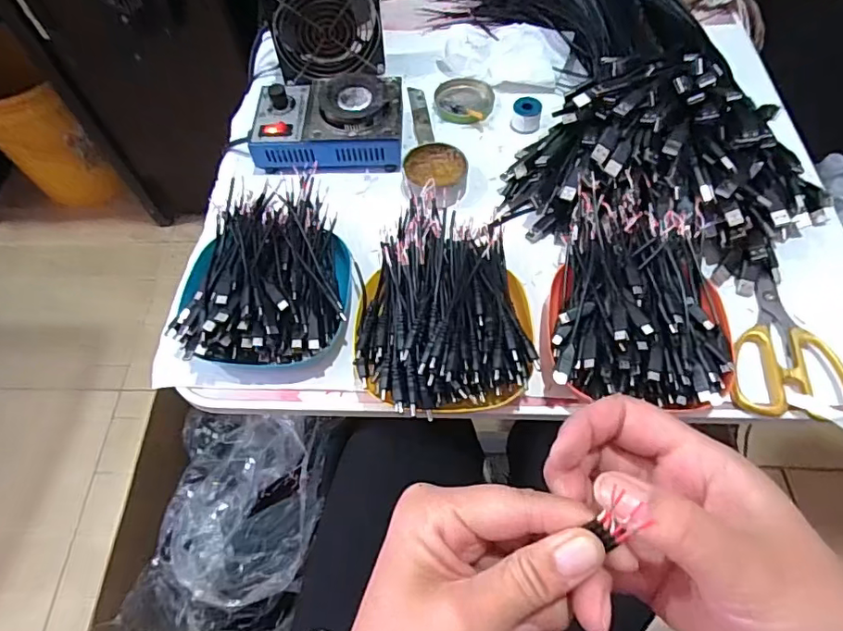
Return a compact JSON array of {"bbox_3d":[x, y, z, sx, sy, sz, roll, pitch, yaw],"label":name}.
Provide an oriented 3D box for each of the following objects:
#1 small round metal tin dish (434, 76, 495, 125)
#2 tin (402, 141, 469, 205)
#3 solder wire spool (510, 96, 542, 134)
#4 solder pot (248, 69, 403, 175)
[{"bbox_3d":[0.047,-0.246,0.605,0.065,0.015,0.071,-1,61,2],"label":"small round metal tin dish"},{"bbox_3d":[0.015,-0.144,0.542,0.064,0.026,0.061,-1,61,2],"label":"tin"},{"bbox_3d":[0.112,-0.214,0.574,0.030,0.025,0.027,9,62,8],"label":"solder wire spool"},{"bbox_3d":[-0.095,-0.199,0.556,0.151,0.063,0.101,-1,61,2],"label":"solder pot"}]

